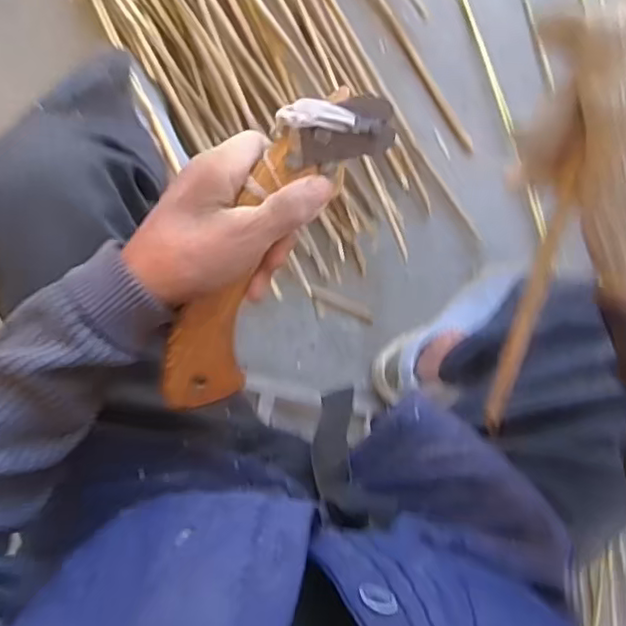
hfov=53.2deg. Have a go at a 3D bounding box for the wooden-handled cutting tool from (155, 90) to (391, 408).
[{"bbox_3d":[-0.027,-0.032,0.383,0.066,0.027,0.220,25,106,-5],"label":"wooden-handled cutting tool"}]

